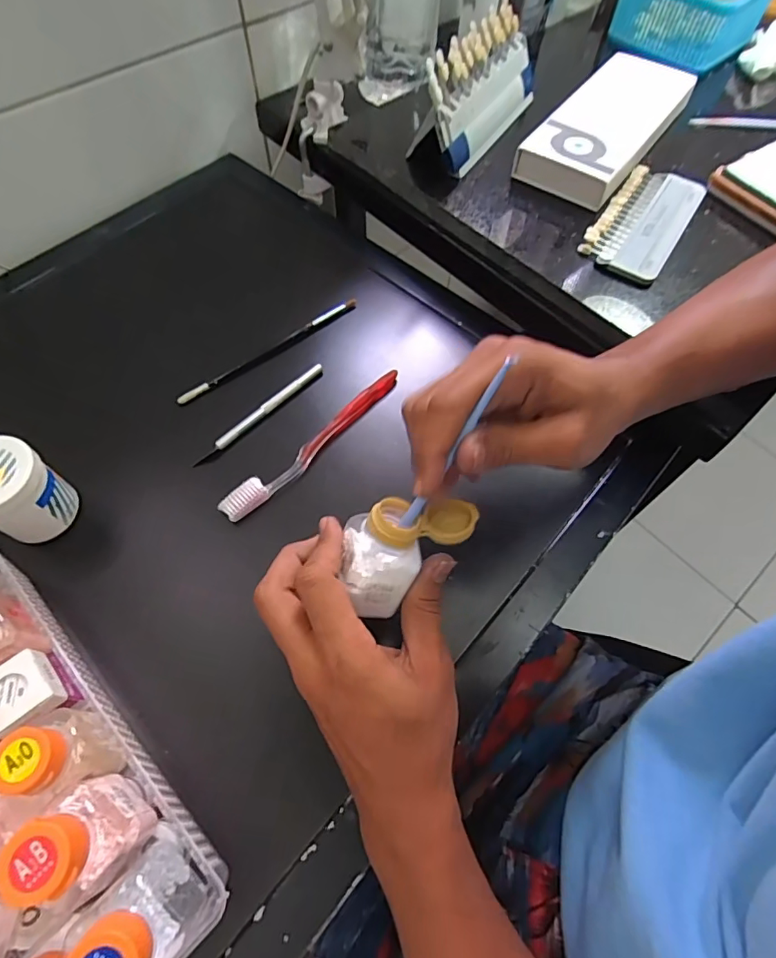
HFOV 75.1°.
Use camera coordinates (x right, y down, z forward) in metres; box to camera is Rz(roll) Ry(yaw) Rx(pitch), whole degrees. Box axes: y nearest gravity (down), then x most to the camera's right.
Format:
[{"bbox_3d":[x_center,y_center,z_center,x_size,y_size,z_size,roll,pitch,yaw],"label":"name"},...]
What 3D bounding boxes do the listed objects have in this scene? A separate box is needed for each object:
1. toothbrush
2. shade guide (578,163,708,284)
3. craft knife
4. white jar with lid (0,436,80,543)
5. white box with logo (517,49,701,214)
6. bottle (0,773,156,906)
[{"bbox_3d":[-0.057,-0.030,0.421,0.188,0.015,0.021,-41,70,-20],"label":"toothbrush"},{"bbox_3d":[0.226,-0.228,0.444,0.068,0.010,0.144,31,66,14],"label":"shade guide"},{"bbox_3d":[-0.109,-0.058,0.435,0.008,0.012,0.136,41,68,18],"label":"craft knife"},{"bbox_3d":[-0.264,0.009,0.358,0.050,0.064,0.054,1,62,-1],"label":"white jar with lid"},{"bbox_3d":[0.216,-0.346,0.488,0.093,0.030,0.213,33,66,15],"label":"white box with logo"},{"bbox_3d":[-0.144,0.170,0.239,0.039,0.062,0.039,25,64,11],"label":"bottle"}]

